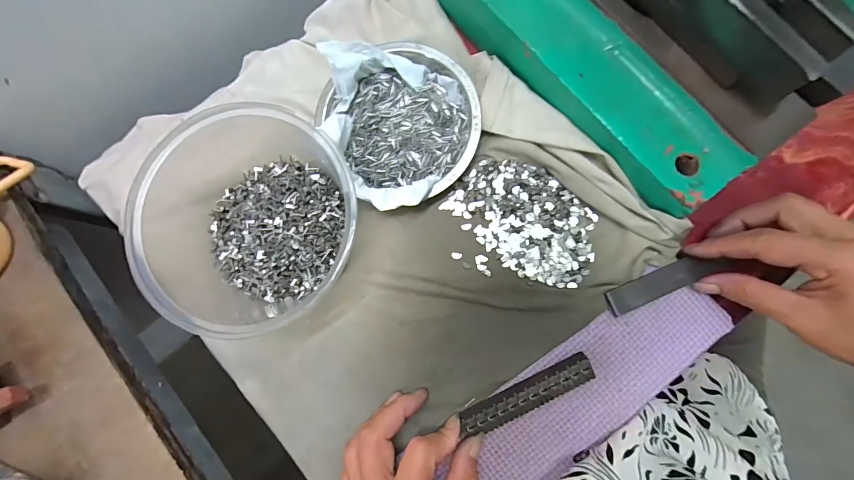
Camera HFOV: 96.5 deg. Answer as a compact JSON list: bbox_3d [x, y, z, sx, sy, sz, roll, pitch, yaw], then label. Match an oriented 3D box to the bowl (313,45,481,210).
[{"bbox_3d":[-0.019,-0.092,0.287,0.106,0.034,0.127,-30,81,-1],"label":"bowl"}]

